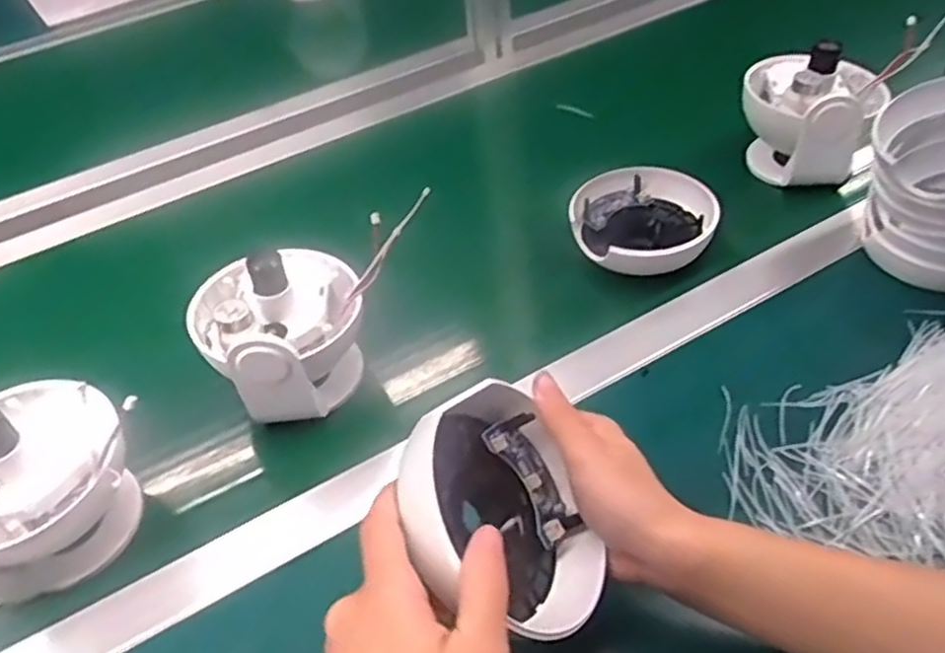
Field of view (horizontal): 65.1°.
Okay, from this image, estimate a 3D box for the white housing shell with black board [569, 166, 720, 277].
[{"bbox_3d":[0.144,-0.087,0.625,0.114,0.039,0.111,-8,45,0],"label":"white housing shell with black board"}]

